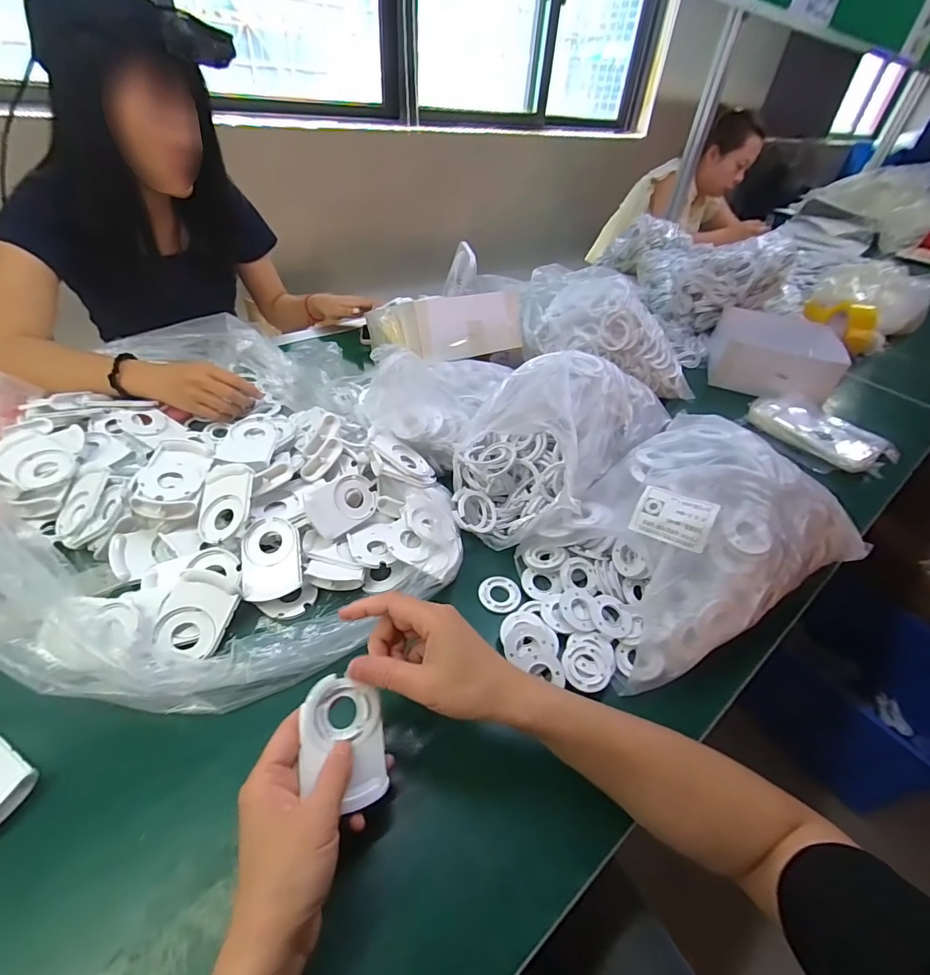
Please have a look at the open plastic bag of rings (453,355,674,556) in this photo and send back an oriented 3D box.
[{"bbox_3d":[0.116,-0.068,0.556,0.171,0.148,0.309,29,47,24],"label":"open plastic bag of rings"}]

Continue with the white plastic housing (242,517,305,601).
[{"bbox_3d":[-0.198,0.074,0.459,0.058,0.021,0.080,-12,71,-7],"label":"white plastic housing"}]

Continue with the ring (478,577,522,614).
[{"bbox_3d":[0.038,0.115,0.481,0.044,0.006,0.042,3,42,-3],"label":"ring"}]

